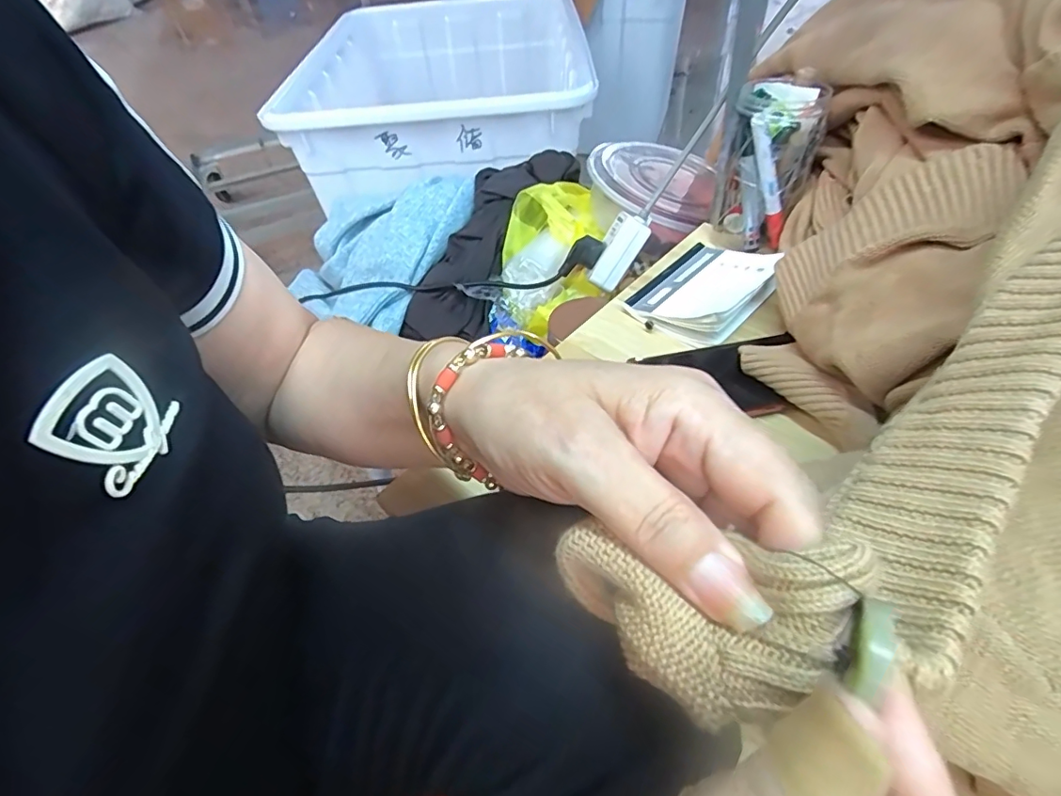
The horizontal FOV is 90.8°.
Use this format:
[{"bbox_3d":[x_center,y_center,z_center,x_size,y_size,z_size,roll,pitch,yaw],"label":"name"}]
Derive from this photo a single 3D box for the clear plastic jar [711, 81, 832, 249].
[{"bbox_3d":[0.240,-0.231,0.537,0.081,0.149,0.071,16,51,18],"label":"clear plastic jar"}]

